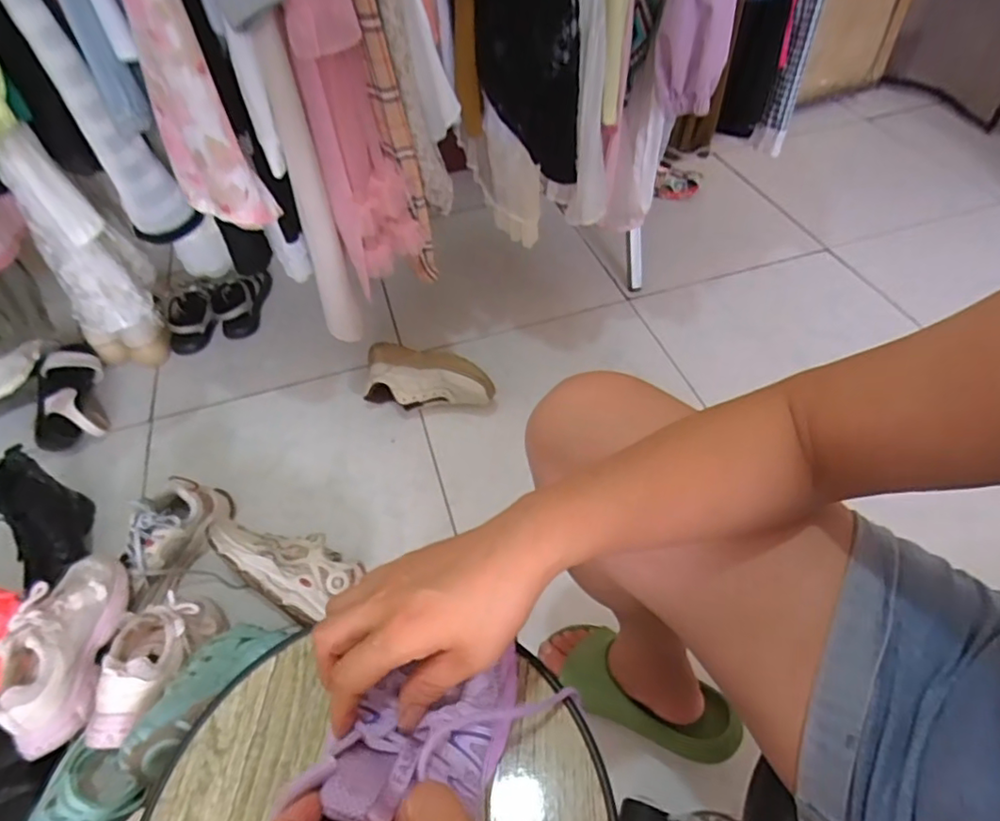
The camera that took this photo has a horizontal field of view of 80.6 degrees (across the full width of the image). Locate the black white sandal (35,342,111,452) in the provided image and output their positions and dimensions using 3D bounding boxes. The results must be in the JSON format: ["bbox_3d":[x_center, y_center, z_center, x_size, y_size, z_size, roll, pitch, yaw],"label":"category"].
[{"bbox_3d":[-0.822,-0.029,1.124,0.107,0.095,0.221,-22,51,-13],"label":"black white sandal"}]

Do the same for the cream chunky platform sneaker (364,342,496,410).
[{"bbox_3d":[-0.132,-0.049,1.083,0.248,0.098,0.099,10,51,13],"label":"cream chunky platform sneaker"}]

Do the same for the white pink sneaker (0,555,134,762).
[{"bbox_3d":[-0.546,0.283,0.734,0.096,0.086,0.247,-5,49,0],"label":"white pink sneaker"}]

